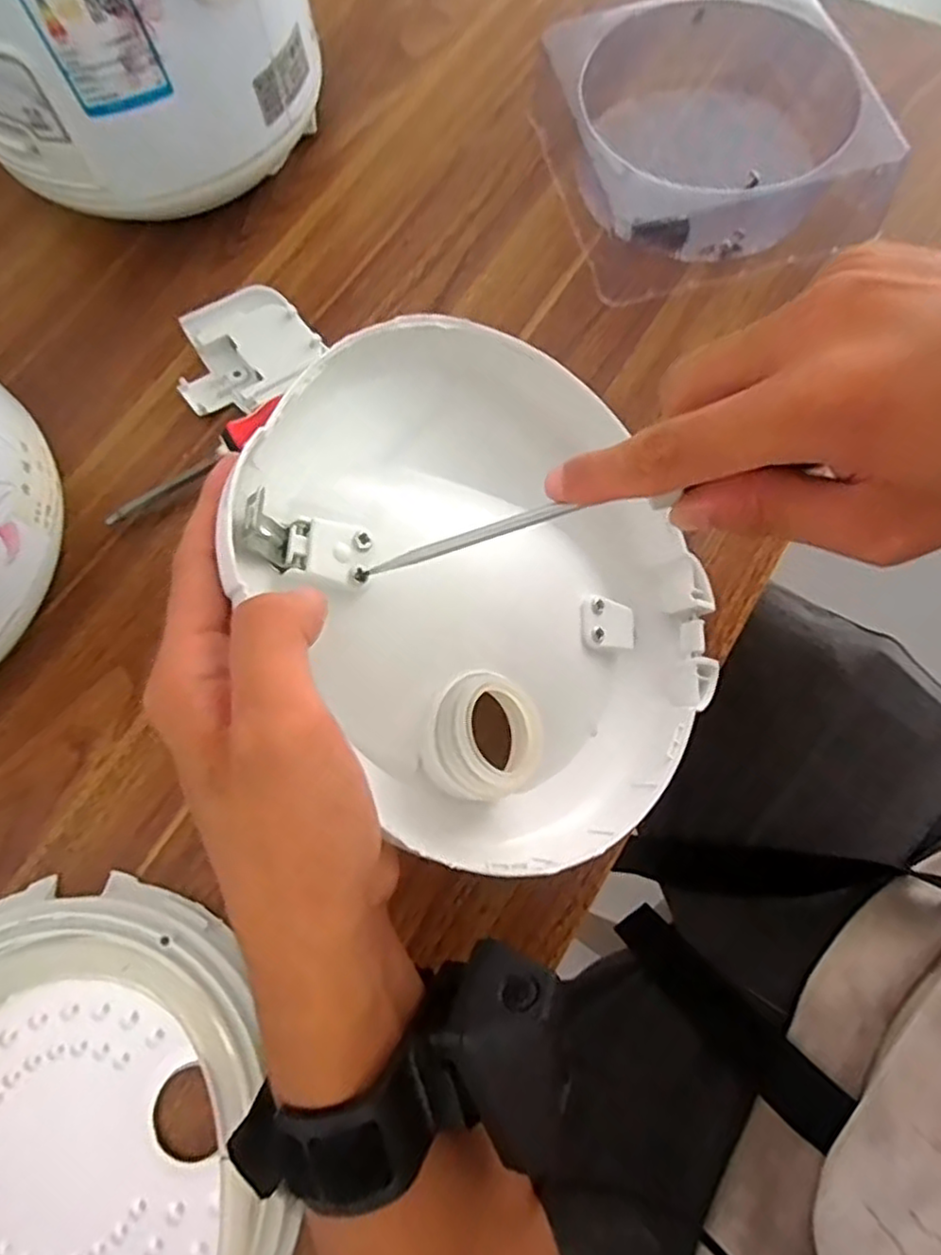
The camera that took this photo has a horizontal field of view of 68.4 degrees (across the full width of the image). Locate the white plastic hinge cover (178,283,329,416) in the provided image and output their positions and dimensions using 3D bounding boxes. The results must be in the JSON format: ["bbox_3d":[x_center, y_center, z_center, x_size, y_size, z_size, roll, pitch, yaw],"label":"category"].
[{"bbox_3d":[-0.127,-0.153,0.386,0.069,0.014,0.079,40,77,14],"label":"white plastic hinge cover"}]

